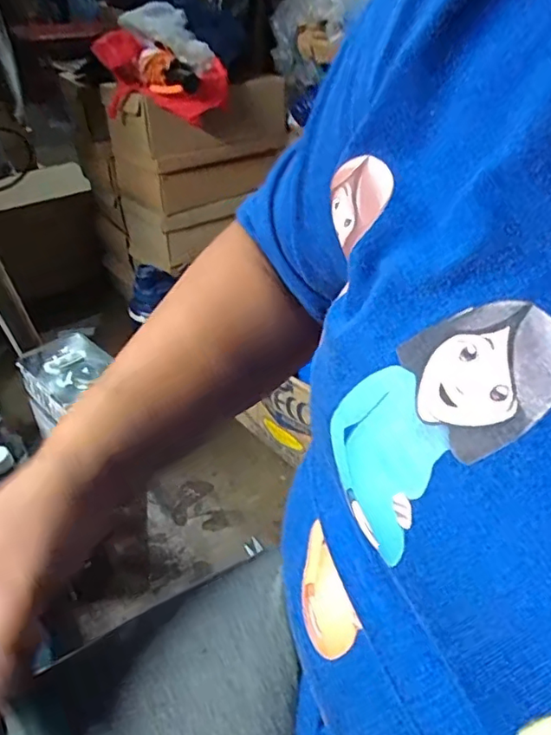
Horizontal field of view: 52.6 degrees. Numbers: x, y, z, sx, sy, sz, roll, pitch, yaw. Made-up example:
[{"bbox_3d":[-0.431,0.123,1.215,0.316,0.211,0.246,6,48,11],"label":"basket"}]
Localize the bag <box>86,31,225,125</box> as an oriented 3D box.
[{"bbox_3d":[-0.199,-0.503,0.976,0.224,0.114,0.126,1,38,-1],"label":"bag"}]

